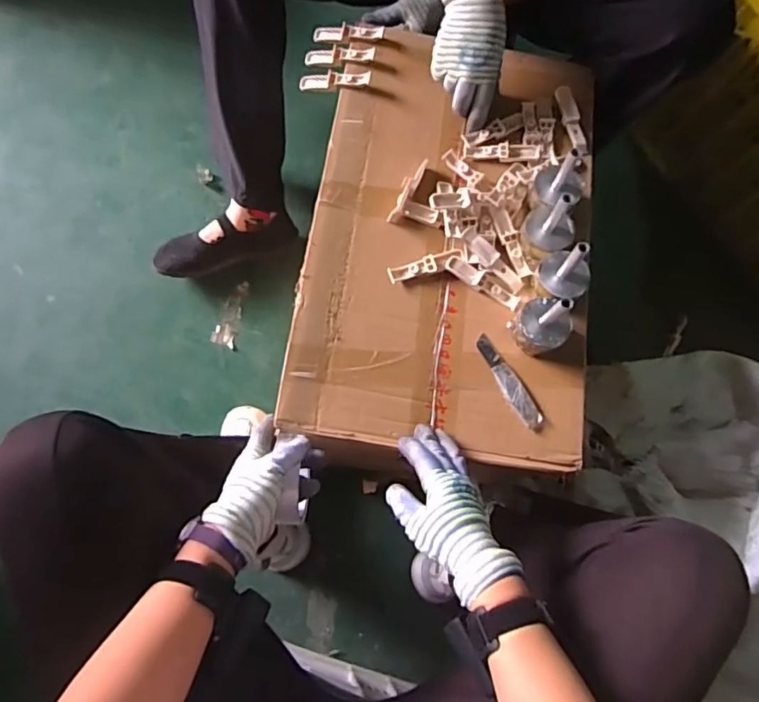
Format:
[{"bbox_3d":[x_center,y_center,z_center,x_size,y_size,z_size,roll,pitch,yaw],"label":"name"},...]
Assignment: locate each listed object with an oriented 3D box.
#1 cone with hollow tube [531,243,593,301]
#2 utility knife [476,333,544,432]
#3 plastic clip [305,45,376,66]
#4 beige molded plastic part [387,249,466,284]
[{"bbox_3d":[0.220,-0.092,0.652,0.058,0.090,0.054,2,73,-6],"label":"cone with hollow tube"},{"bbox_3d":[0.153,0.038,0.658,0.027,0.008,0.127,-29,79,-14],"label":"utility knife"},{"bbox_3d":[-0.056,-0.417,0.782,0.096,0.015,0.026,2,73,-1],"label":"plastic clip"},{"bbox_3d":[0.060,-0.107,0.688,0.100,0.006,0.021,-17,76,-12],"label":"beige molded plastic part"}]

